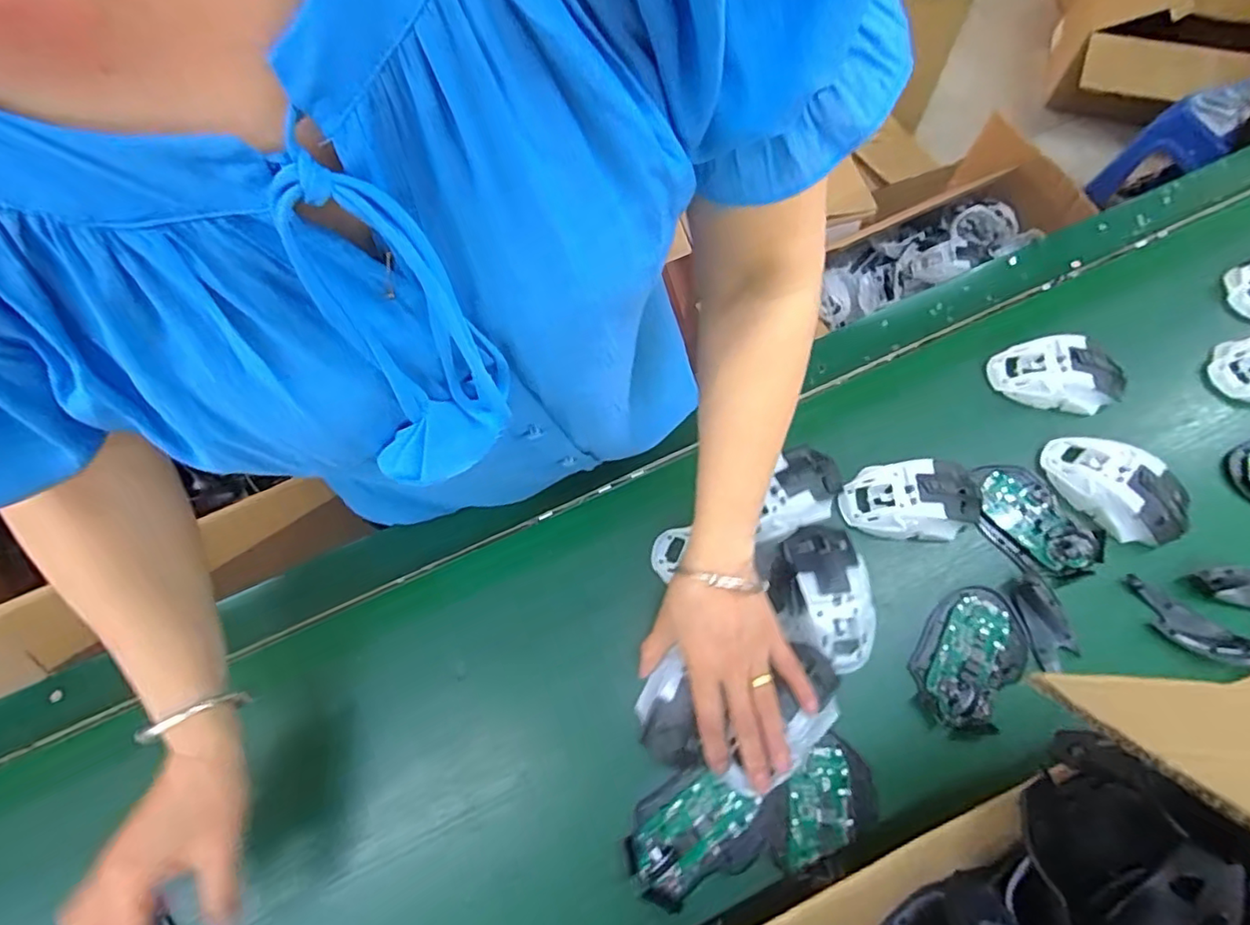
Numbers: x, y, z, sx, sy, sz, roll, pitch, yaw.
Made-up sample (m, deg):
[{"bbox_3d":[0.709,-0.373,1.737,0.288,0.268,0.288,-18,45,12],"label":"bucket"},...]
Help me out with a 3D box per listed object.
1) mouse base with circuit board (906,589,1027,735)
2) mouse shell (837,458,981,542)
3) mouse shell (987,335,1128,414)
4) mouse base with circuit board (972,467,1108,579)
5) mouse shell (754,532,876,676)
[{"bbox_3d":[0.275,0.153,0.466,0.071,0.022,0.114,32,72,15],"label":"mouse base with circuit board"},{"bbox_3d":[0.252,0.030,0.514,0.117,0.033,0.063,0,67,3],"label":"mouse shell"},{"bbox_3d":[0.409,-0.083,0.556,0.113,0.038,0.064,6,67,6],"label":"mouse shell"},{"bbox_3d":[0.350,0.049,0.510,0.070,0.018,0.110,-25,68,-8],"label":"mouse base with circuit board"},{"bbox_3d":[0.164,0.109,0.484,0.073,0.032,0.114,-15,67,-4],"label":"mouse shell"}]

